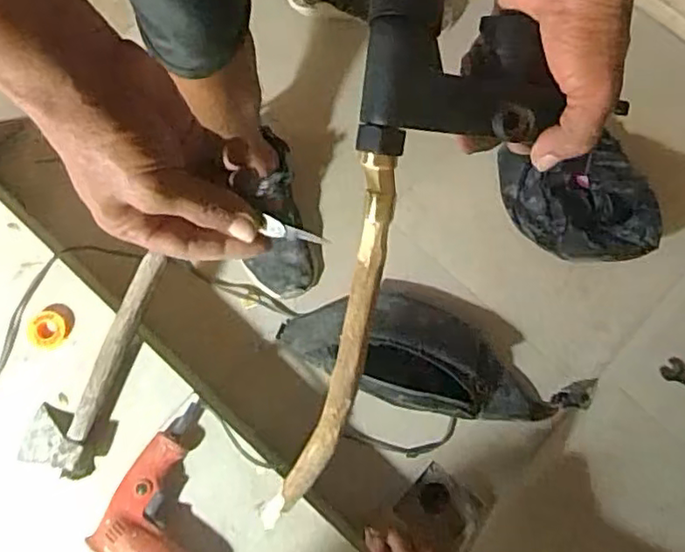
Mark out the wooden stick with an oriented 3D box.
[{"bbox_3d":[-0.005,0.057,0.427,0.037,0.021,0.277,16,105,2],"label":"wooden stick"}]

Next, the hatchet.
[{"bbox_3d":[-0.341,0.110,0.867,0.103,0.045,0.311,17,78,2],"label":"hatchet"}]

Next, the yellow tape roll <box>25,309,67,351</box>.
[{"bbox_3d":[-0.413,0.076,0.890,0.055,0.013,0.057,0,78,-1],"label":"yellow tape roll"}]

